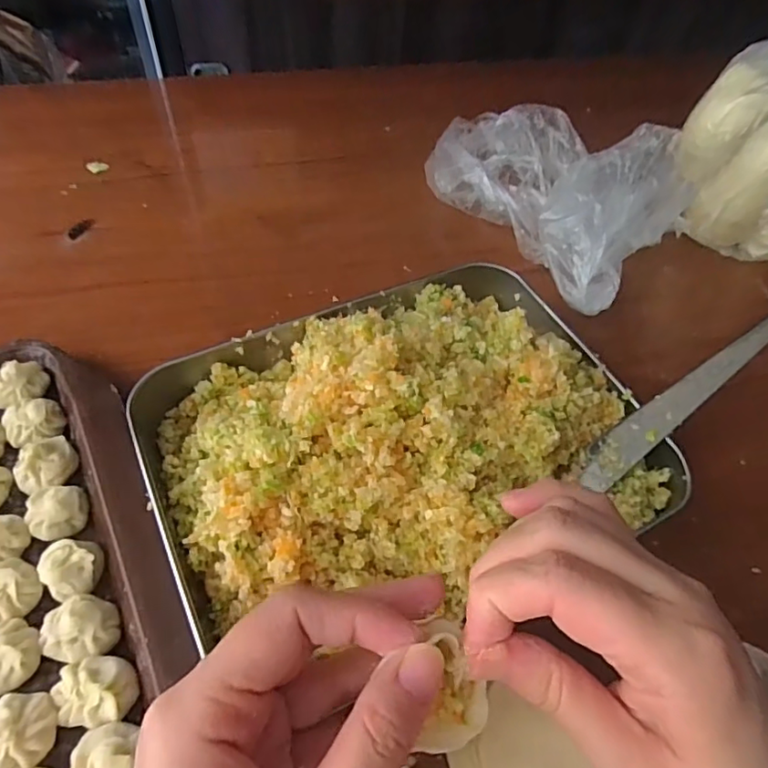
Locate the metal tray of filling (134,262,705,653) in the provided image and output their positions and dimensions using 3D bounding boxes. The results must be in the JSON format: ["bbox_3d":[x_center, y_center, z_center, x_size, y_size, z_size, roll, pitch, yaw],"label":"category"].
[{"bbox_3d":[0.008,0.023,0.304,0.256,0.082,0.188,-18,56,-16],"label":"metal tray of filling"}]

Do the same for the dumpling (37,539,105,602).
[{"bbox_3d":[-0.151,0.089,0.267,0.025,0.015,0.024,-2,54,-6],"label":"dumpling"}]

